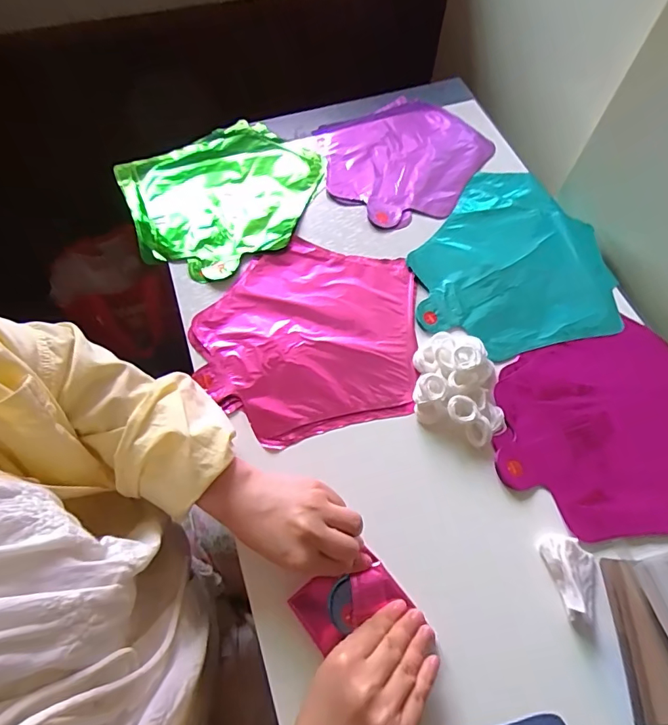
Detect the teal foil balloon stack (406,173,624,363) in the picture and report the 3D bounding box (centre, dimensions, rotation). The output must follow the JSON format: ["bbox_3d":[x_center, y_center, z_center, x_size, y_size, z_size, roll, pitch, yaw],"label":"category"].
[{"bbox_3d":[0.201,-0.124,0.531,0.233,0.012,0.246,-10,64,-6],"label":"teal foil balloon stack"}]

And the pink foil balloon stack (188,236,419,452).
[{"bbox_3d":[-0.024,-0.034,0.494,0.242,0.006,0.229,-14,65,-8],"label":"pink foil balloon stack"}]

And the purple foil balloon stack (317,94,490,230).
[{"bbox_3d":[0.093,-0.276,0.609,0.226,0.016,0.215,-30,68,-15],"label":"purple foil balloon stack"}]

